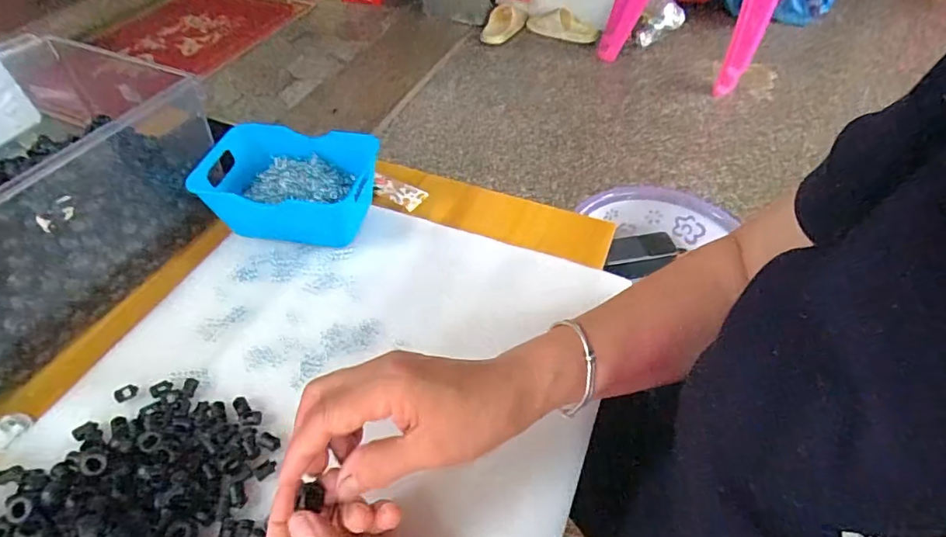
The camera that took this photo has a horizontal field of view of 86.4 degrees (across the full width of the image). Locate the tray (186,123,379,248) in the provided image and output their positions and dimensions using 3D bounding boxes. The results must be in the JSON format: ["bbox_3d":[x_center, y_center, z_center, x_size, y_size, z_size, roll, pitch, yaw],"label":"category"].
[{"bbox_3d":[-0.173,-0.080,0.481,0.156,0.058,0.107,8,50,6],"label":"tray"}]

